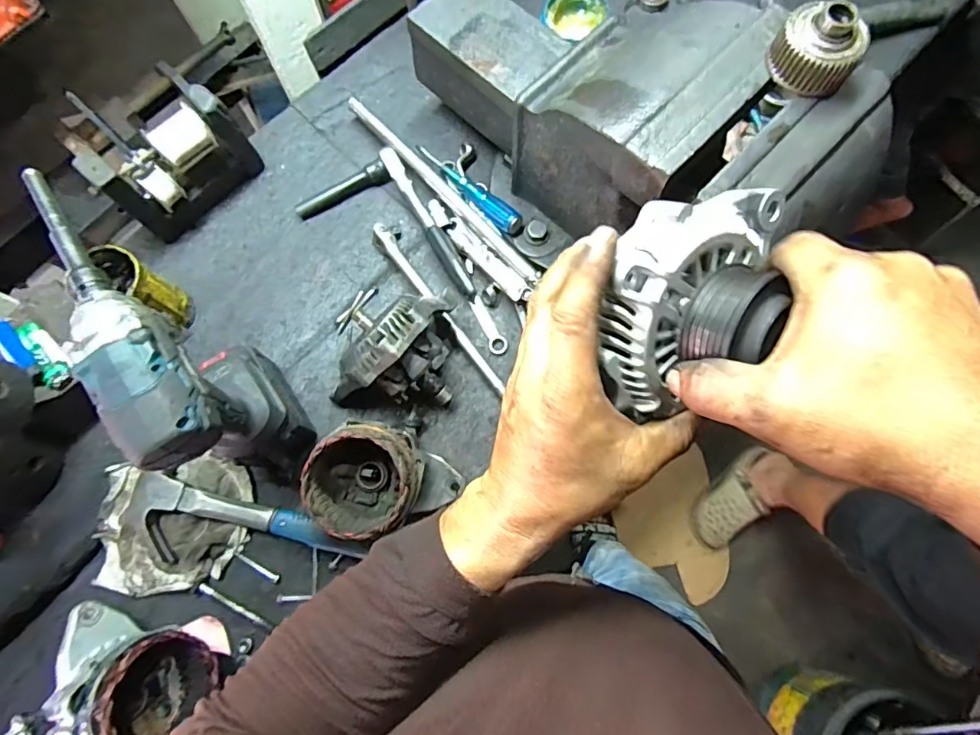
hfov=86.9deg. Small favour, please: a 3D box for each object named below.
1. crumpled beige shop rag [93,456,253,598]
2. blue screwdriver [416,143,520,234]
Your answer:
[{"bbox_3d":[-0.356,0.179,0.586,0.158,0.032,0.138,-7,76,-2],"label":"crumpled beige shop rag"},{"bbox_3d":[-0.028,-0.233,0.671,0.024,0.023,0.198,-40,64,-9],"label":"blue screwdriver"}]

